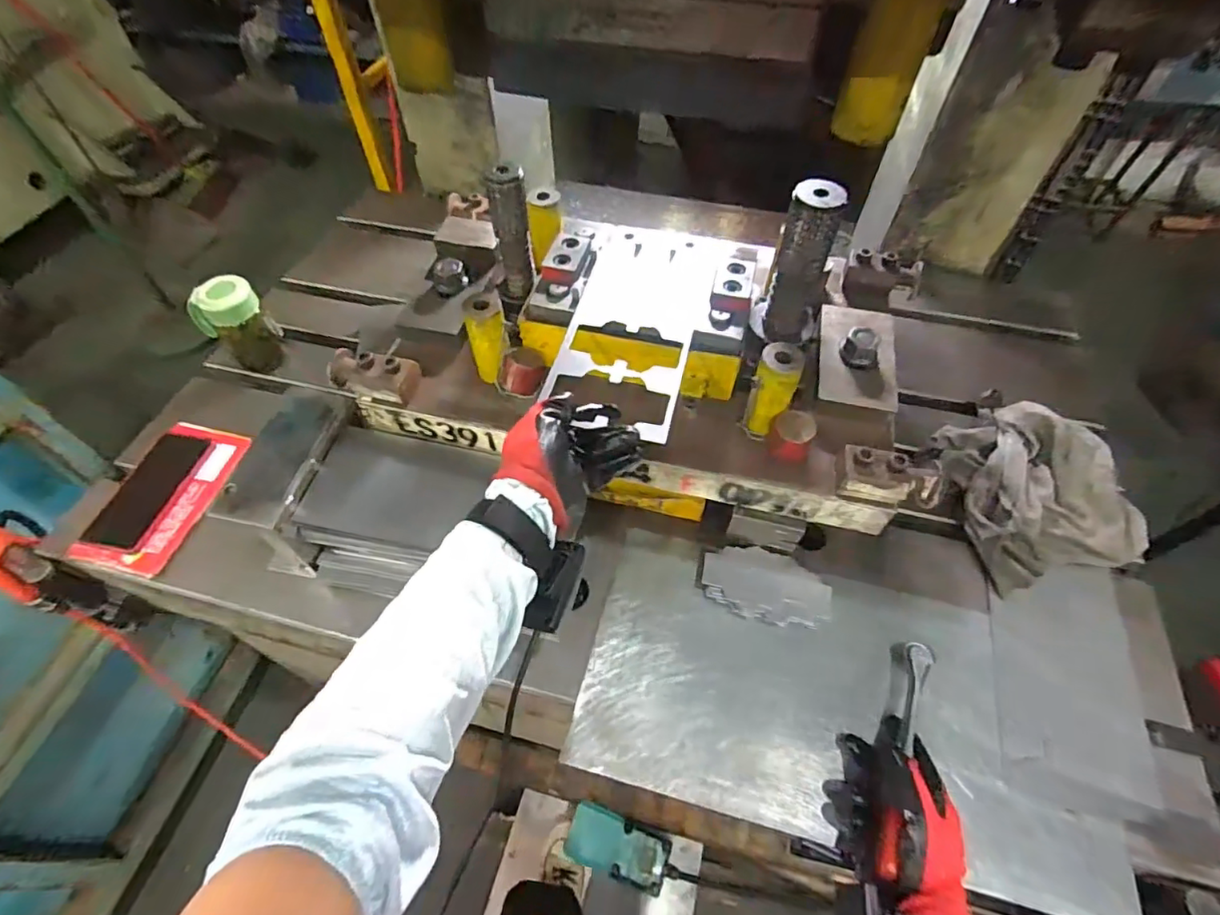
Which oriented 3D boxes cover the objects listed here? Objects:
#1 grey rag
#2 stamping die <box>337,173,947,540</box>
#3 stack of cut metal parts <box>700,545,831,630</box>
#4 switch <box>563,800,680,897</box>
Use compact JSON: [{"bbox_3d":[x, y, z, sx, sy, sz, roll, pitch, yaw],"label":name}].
[{"bbox_3d":[0.492,0.026,0.670,0.189,0.063,0.218,-11,56,-7],"label":"grey rag"},{"bbox_3d":[0.035,-0.131,0.617,0.599,0.224,0.285,14,55,10],"label":"stamping die"},{"bbox_3d":[0.168,0.145,0.623,0.133,0.053,0.068,10,56,8],"label":"stack of cut metal parts"},{"bbox_3d":[0.029,0.771,1.121,0.242,0.056,0.102,28,58,-2],"label":"switch"}]

